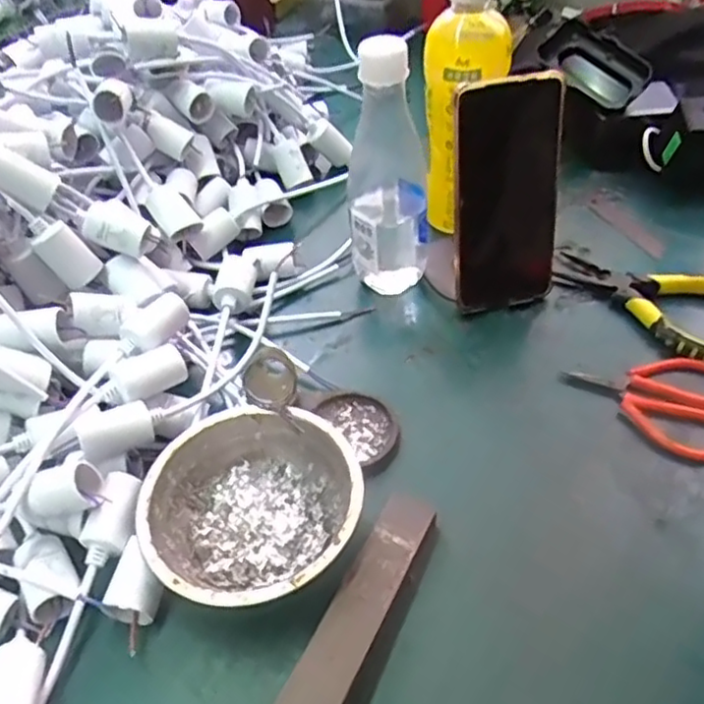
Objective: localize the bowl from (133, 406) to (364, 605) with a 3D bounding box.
[{"bbox_3d":[-0.060,0.092,0.395,0.126,0.040,0.125,-3,47,3],"label":"bowl"}]

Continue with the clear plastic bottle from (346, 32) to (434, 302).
[{"bbox_3d":[0.026,-0.138,0.500,0.063,0.195,0.067,-1,49,7],"label":"clear plastic bottle"}]

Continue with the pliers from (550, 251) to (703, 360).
[{"bbox_3d":[0.222,-0.041,0.501,0.143,0.026,0.076,25,54,26],"label":"pliers"}]

